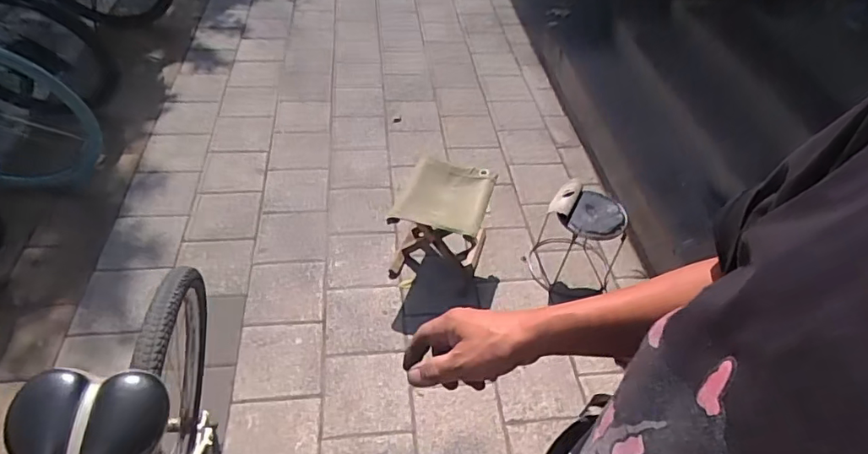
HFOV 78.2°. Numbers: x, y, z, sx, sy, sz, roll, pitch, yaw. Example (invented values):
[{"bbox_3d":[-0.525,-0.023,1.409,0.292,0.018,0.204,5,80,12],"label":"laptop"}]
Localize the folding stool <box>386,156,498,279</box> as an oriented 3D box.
[{"bbox_3d":[0.027,-0.023,1.769,0.266,0.323,0.329,17,46,9],"label":"folding stool"}]

